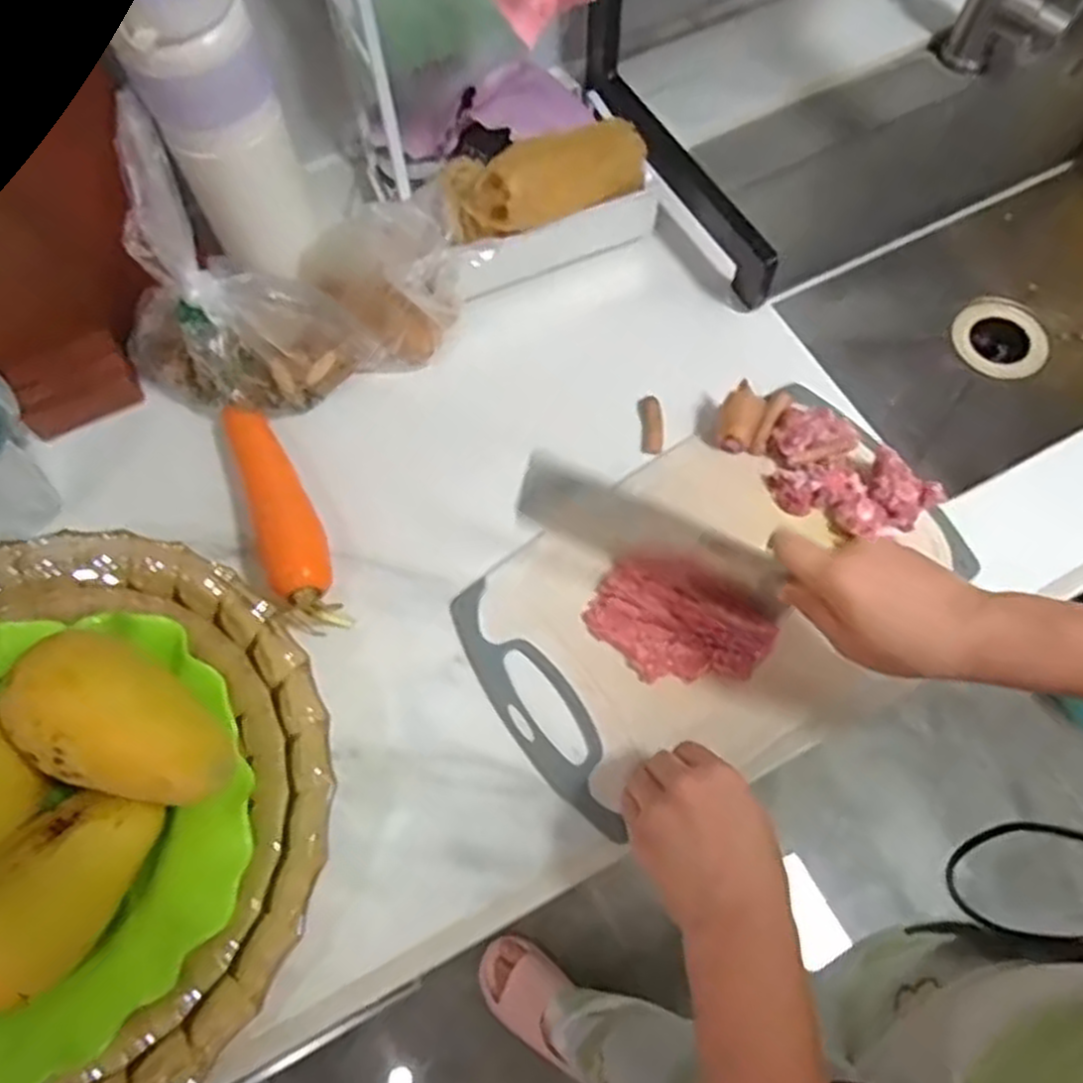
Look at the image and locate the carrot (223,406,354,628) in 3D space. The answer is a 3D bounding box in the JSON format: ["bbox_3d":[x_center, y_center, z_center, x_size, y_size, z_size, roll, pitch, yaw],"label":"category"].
[{"bbox_3d":[-0.190,-0.023,0.580,0.045,0.043,0.186,-24,68,-9],"label":"carrot"}]

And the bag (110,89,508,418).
[{"bbox_3d":[-0.182,-0.188,0.571,0.269,0.184,0.115,-5,66,-1],"label":"bag"}]

